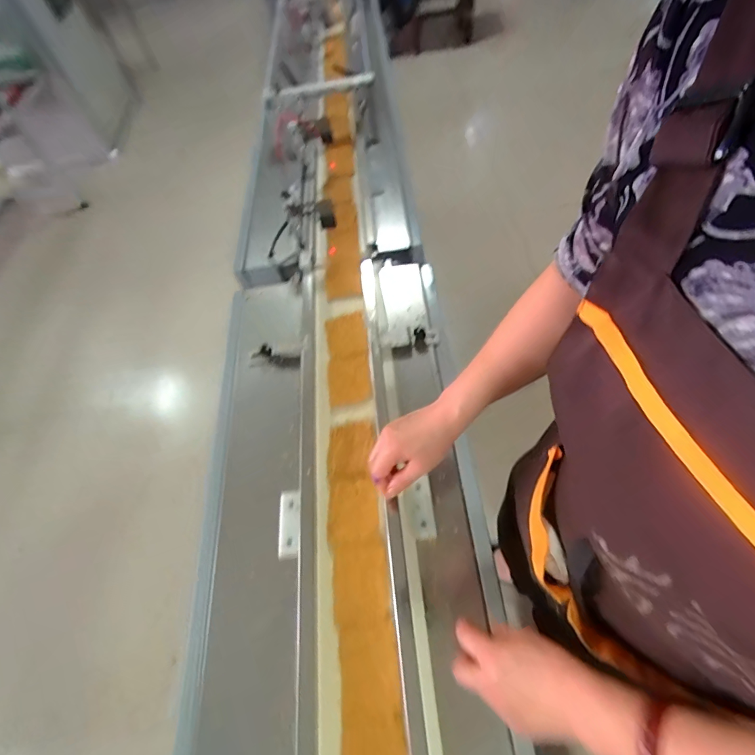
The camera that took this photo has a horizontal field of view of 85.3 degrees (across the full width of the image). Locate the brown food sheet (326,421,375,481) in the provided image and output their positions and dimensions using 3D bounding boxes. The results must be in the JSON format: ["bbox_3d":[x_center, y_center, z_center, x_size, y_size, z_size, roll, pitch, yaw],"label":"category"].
[{"bbox_3d":[-0.039,0.107,0.607,0.066,0.004,0.088,0,57,-5],"label":"brown food sheet"}]

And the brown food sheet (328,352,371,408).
[{"bbox_3d":[-0.047,0.003,0.669,0.066,0.004,0.096,-9,58,2],"label":"brown food sheet"}]

